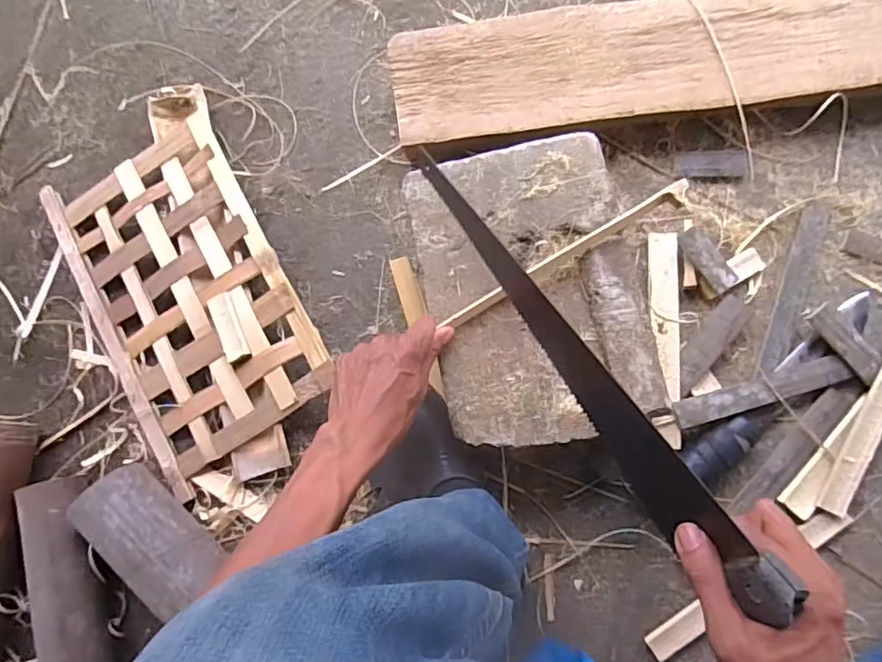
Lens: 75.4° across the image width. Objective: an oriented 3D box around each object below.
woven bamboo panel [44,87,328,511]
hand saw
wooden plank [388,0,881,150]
[{"bbox_3d":[-0.286,-0.043,0.640,0.225,0.021,0.422,-30,80,8],"label":"woven bamboo panel"},{"bbox_3d":[0.091,0.018,0.395,0.024,0.067,0.367,-34,65,-1],"label":"hand saw"},{"bbox_3d":[0.464,-0.317,0.580,1.043,0.023,0.127,-6,87,5],"label":"wooden plank"}]

